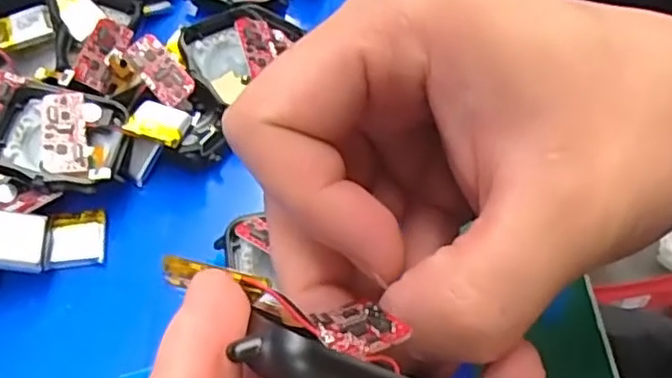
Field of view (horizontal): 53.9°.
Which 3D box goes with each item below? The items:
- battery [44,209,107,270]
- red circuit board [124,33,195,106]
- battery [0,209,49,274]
[{"bbox_3d":[-0.089,0.017,0.228,0.019,0.005,0.021,-7,52,-6],"label":"battery"},{"bbox_3d":[-0.069,-0.046,0.256,0.016,0.004,0.030,-42,84,-3],"label":"red circuit board"},{"bbox_3d":[-0.103,0.016,0.208,0.022,0.004,0.019,14,55,-30],"label":"battery"}]

